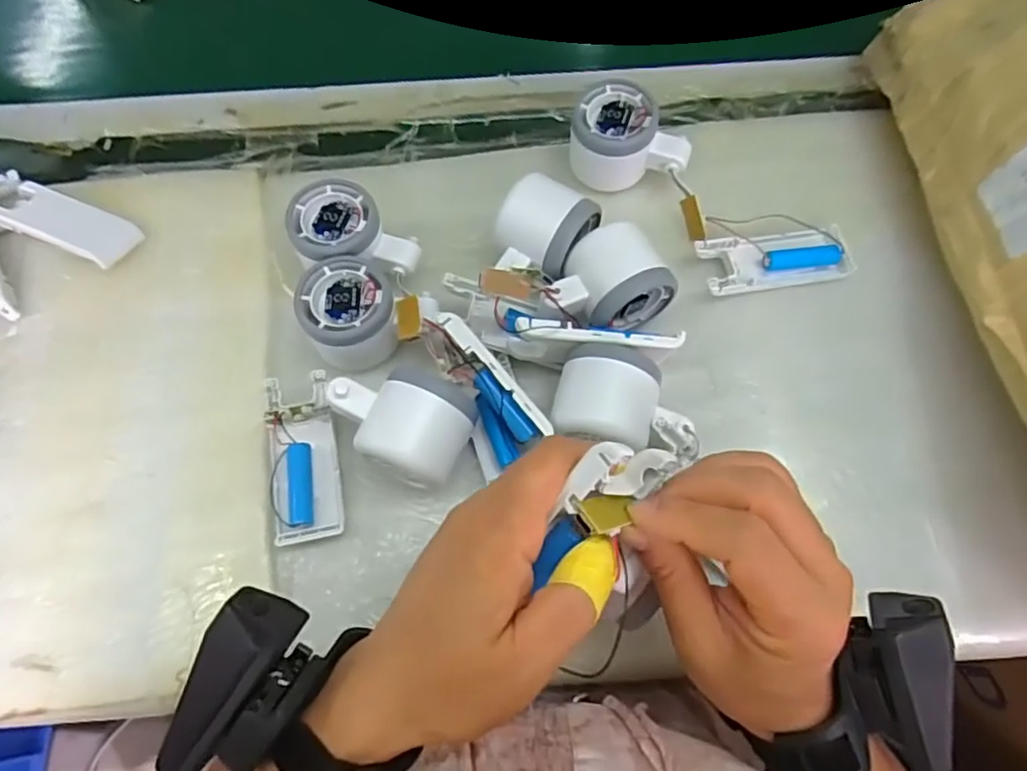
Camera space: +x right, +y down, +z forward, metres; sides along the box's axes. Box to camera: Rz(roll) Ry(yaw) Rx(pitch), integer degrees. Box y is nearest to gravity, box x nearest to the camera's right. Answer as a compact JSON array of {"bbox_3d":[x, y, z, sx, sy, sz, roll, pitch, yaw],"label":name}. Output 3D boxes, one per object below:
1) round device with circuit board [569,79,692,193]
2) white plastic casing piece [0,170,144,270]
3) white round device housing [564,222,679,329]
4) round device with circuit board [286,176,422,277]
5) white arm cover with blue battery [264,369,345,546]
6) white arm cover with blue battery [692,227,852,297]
[{"bbox_3d":[0.082,-0.176,0.456,0.080,0.055,0.054,2,68,0],"label":"round device with circuit board"},{"bbox_3d":[-0.317,-0.114,0.444,0.119,0.021,0.041,22,70,8],"label":"white plastic casing piece"},{"bbox_3d":[0.066,-0.068,0.413,0.055,0.045,0.058,-26,71,-10],"label":"white round device housing"},{"bbox_3d":[-0.104,-0.099,0.428,0.079,0.050,0.059,-4,69,-2],"label":"round device with circuit board"},{"bbox_3d":[-0.129,0.042,0.383,0.039,0.017,0.102,-10,69,-4],"label":"white arm cover with blue battery"},{"bbox_3d":[0.179,-0.085,0.437,0.101,0.017,0.039,-9,69,-4],"label":"white arm cover with blue battery"}]

